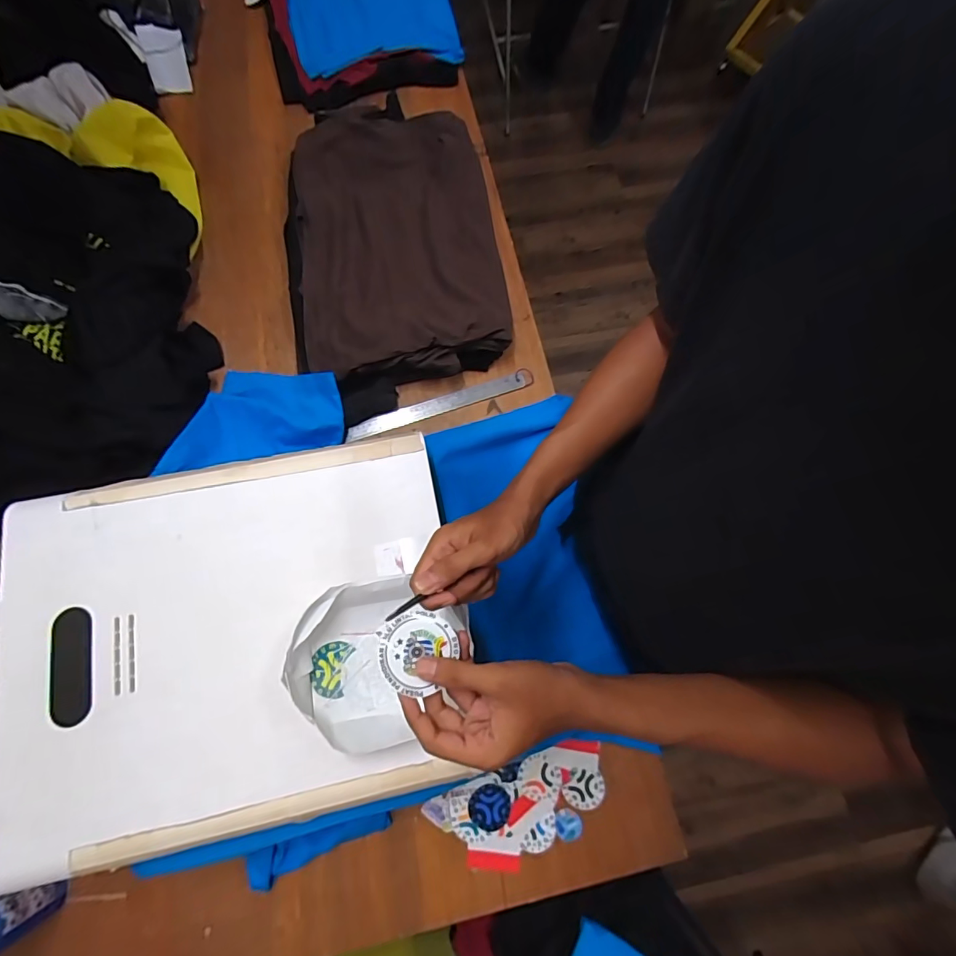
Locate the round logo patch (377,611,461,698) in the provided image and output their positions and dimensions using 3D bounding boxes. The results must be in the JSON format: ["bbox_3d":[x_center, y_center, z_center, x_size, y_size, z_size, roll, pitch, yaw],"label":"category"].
[{"bbox_3d":[-0.048,0.138,0.374,0.061,0.004,0.060,7,65,-16],"label":"round logo patch"}]

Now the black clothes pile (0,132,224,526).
[{"bbox_3d":[-0.644,-0.261,0.725,0.353,0.152,0.539,-13,74,-5],"label":"black clothes pile"}]

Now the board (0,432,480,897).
[{"bbox_3d":[-0.281,0.172,0.524,0.492,0.026,0.397,-11,74,-5],"label":"board"}]

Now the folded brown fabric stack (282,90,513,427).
[{"bbox_3d":[-0.151,-0.421,0.824,0.355,0.078,0.608,-7,74,-4],"label":"folded brown fabric stack"}]

